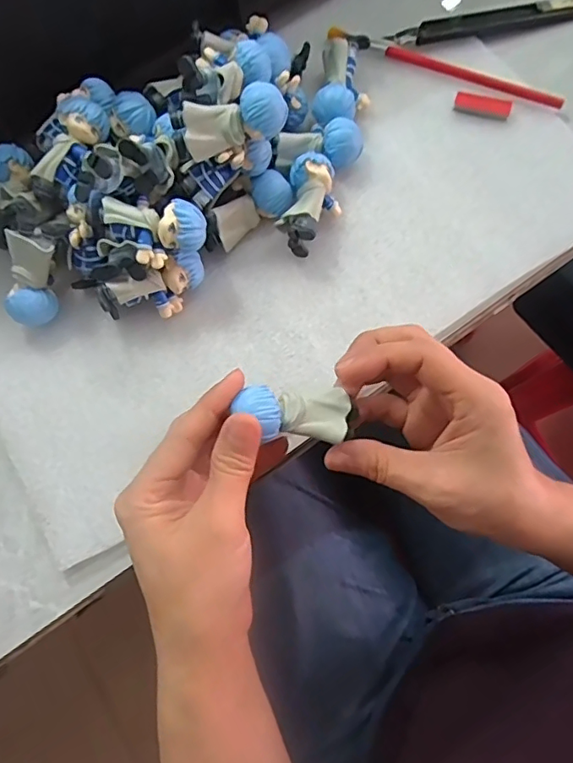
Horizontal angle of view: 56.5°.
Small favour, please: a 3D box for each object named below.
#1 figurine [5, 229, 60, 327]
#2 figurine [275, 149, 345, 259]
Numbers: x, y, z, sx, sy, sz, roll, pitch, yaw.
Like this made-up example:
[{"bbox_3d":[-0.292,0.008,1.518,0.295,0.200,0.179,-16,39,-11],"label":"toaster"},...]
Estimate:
[{"bbox_3d":[-0.149,-0.062,0.320,0.024,0.030,0.054,7,112,3],"label":"figurine"},{"bbox_3d":[0.015,-0.110,0.329,0.033,0.031,0.059,11,75,8],"label":"figurine"}]

